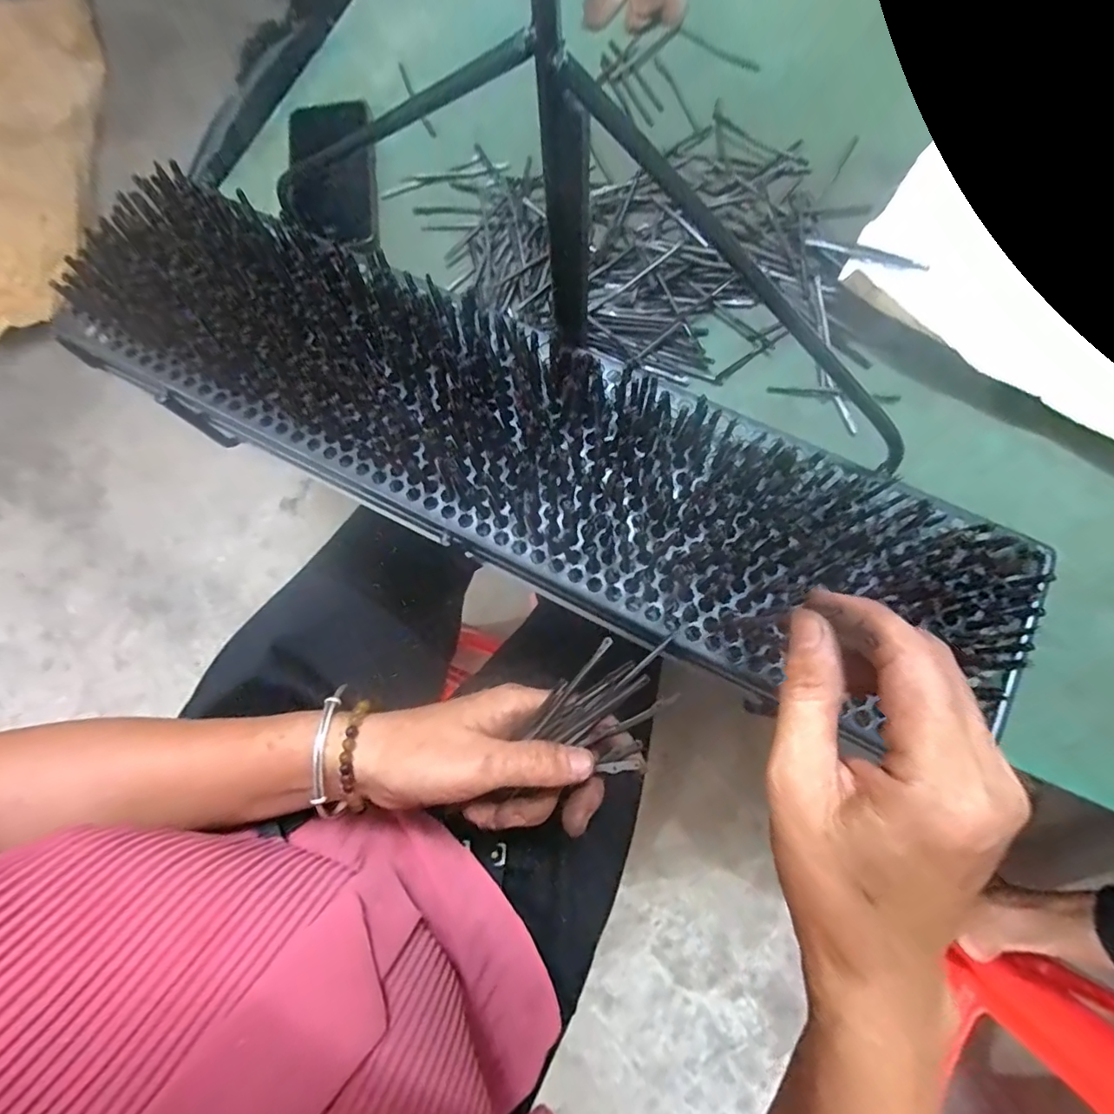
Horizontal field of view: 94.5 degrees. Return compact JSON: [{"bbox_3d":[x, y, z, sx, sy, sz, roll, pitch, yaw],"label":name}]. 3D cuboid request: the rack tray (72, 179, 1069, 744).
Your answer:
[{"bbox_3d":[-0.027,-0.072,0.296,0.574,0.039,0.136,27,80,8],"label":"rack tray"}]

